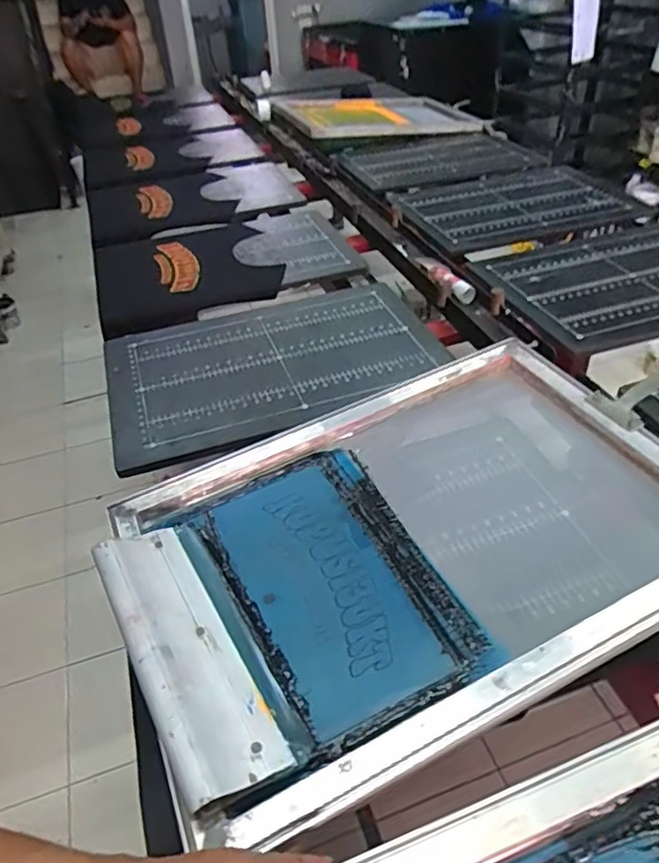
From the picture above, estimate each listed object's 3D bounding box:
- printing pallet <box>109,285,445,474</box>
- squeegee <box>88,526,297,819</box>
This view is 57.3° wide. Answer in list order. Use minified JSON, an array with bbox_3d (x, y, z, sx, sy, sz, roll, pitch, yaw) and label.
[{"bbox_3d":[-0.100,-0.117,1.101,0.595,0.024,0.440,-14,43,-8],"label":"printing pallet"},{"bbox_3d":[-0.158,0.227,0.642,0.095,0.051,0.330,-25,45,-20],"label":"squeegee"}]

